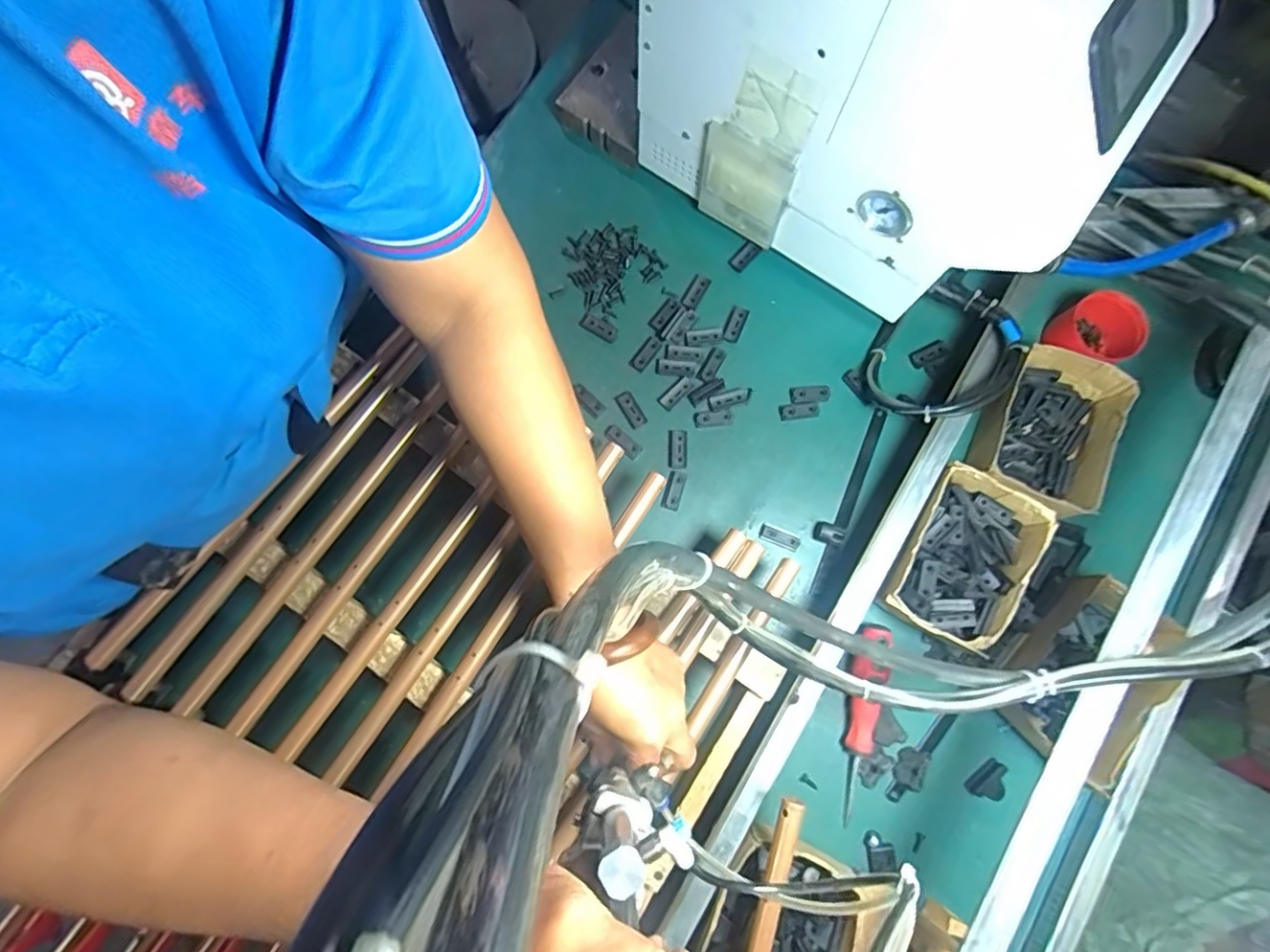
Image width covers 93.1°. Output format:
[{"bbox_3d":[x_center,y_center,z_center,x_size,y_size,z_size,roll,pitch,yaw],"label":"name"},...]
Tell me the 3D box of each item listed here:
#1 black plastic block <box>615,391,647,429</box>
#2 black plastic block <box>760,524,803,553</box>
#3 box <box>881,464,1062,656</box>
[{"bbox_3d":[-0.004,-0.063,0.572,0.015,0.004,0.037,-29,79,-6],"label":"black plastic block"},{"bbox_3d":[0.132,0.057,0.546,0.037,0.004,0.014,24,79,5],"label":"black plastic block"},{"bbox_3d":[0.281,0.073,0.520,0.103,0.051,0.143,31,80,6],"label":"box"}]

